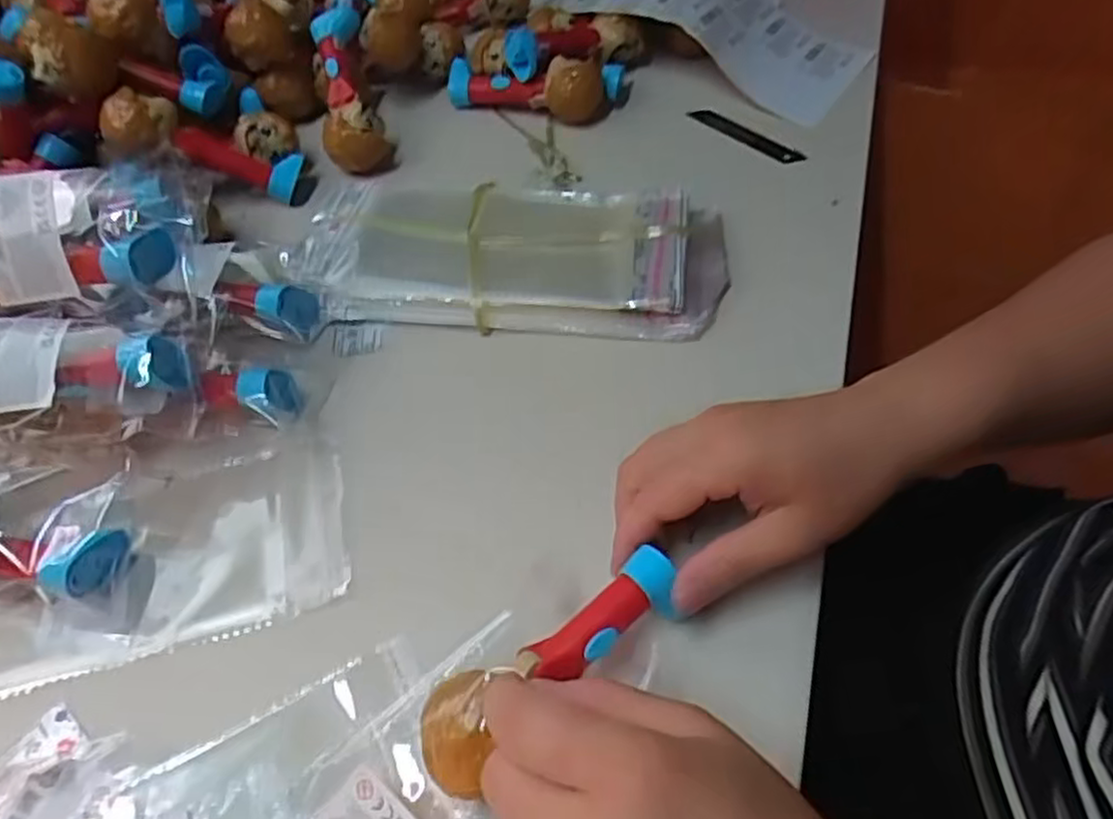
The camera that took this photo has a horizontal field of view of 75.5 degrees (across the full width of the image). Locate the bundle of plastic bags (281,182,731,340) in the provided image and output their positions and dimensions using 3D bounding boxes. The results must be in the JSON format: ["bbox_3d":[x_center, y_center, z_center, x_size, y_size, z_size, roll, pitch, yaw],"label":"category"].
[{"bbox_3d":[-0.027,-0.107,0.464,0.263,0.034,0.122,4,53,7],"label":"bundle of plastic bags"}]

